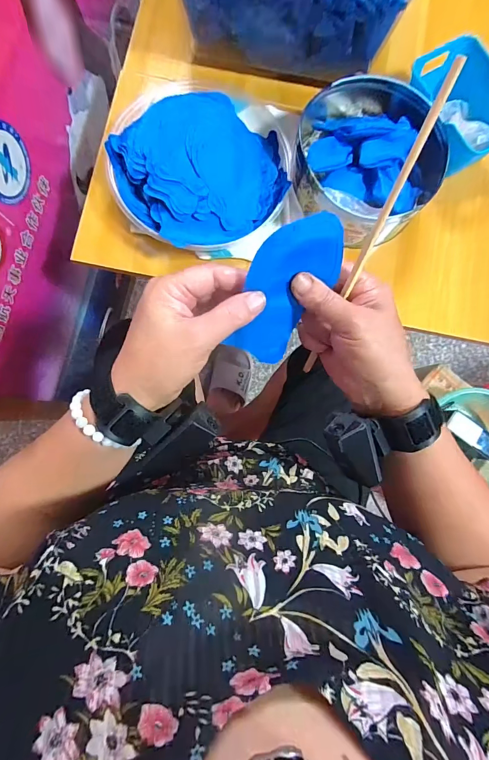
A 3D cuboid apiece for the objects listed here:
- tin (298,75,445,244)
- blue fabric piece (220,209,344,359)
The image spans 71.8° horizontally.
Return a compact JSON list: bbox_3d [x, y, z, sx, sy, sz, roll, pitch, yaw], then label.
[{"bbox_3d":[0.163,-0.310,0.459,0.223,0.063,0.219,0,84,-3],"label":"tin"},{"bbox_3d":[0.030,-0.067,0.256,0.065,0.007,0.116,15,118,-34],"label":"blue fabric piece"}]

